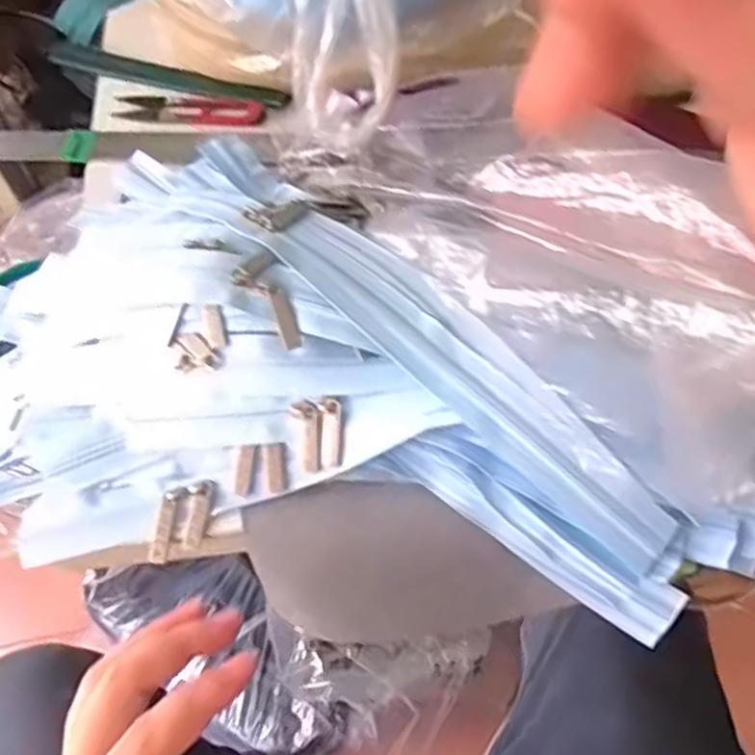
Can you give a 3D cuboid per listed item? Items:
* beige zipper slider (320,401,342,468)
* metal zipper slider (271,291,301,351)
[{"bbox_3d":[-0.025,0.031,0.384,0.011,0.039,0.004,1,18,1],"label":"beige zipper slider"},{"bbox_3d":[-0.049,-0.031,0.378,0.009,0.007,0.033,-18,91,-8],"label":"metal zipper slider"}]

